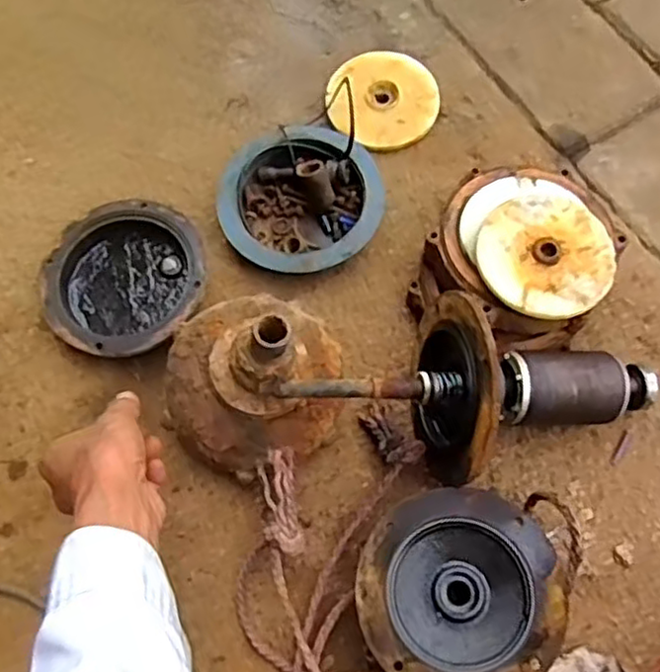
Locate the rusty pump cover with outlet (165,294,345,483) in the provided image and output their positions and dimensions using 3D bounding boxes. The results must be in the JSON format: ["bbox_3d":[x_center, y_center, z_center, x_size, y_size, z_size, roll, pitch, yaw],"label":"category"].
[{"bbox_3d":[-0.062,0.024,0.526,0.132,0.156,0.142,-6,69,0],"label":"rusty pump cover with outlet"}]

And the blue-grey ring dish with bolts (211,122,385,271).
[{"bbox_3d":[-0.028,-0.126,0.642,0.146,0.046,0.142,-1,69,2],"label":"blue-grey ring dish with bolts"}]

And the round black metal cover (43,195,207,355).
[{"bbox_3d":[-0.185,-0.050,0.626,0.143,0.040,0.147,-1,69,2],"label":"round black metal cover"}]

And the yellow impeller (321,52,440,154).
[{"bbox_3d":[0.055,-0.239,0.694,0.111,0.018,0.112,-1,69,2],"label":"yellow impeller"}]

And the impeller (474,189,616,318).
[{"bbox_3d":[0.173,-0.065,0.544,0.106,0.011,0.108,-1,72,3],"label":"impeller"}]

